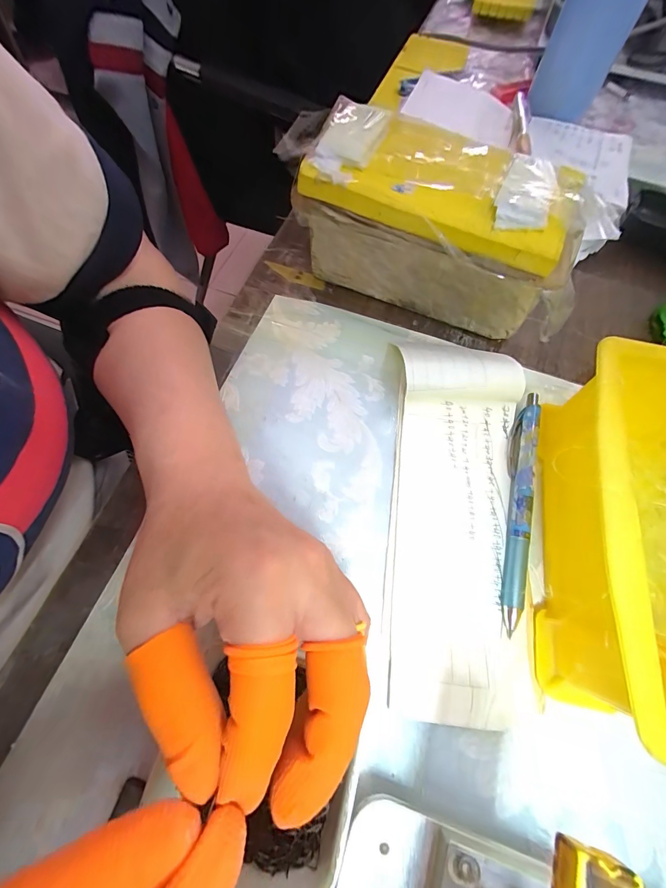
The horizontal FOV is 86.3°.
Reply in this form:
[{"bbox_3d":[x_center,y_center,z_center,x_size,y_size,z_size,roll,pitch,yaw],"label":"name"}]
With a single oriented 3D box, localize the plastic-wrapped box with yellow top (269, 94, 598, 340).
[{"bbox_3d":[0.068,-0.136,0.238,0.182,0.098,0.072,23,68,7],"label":"plastic-wrapped box with yellow top"}]

